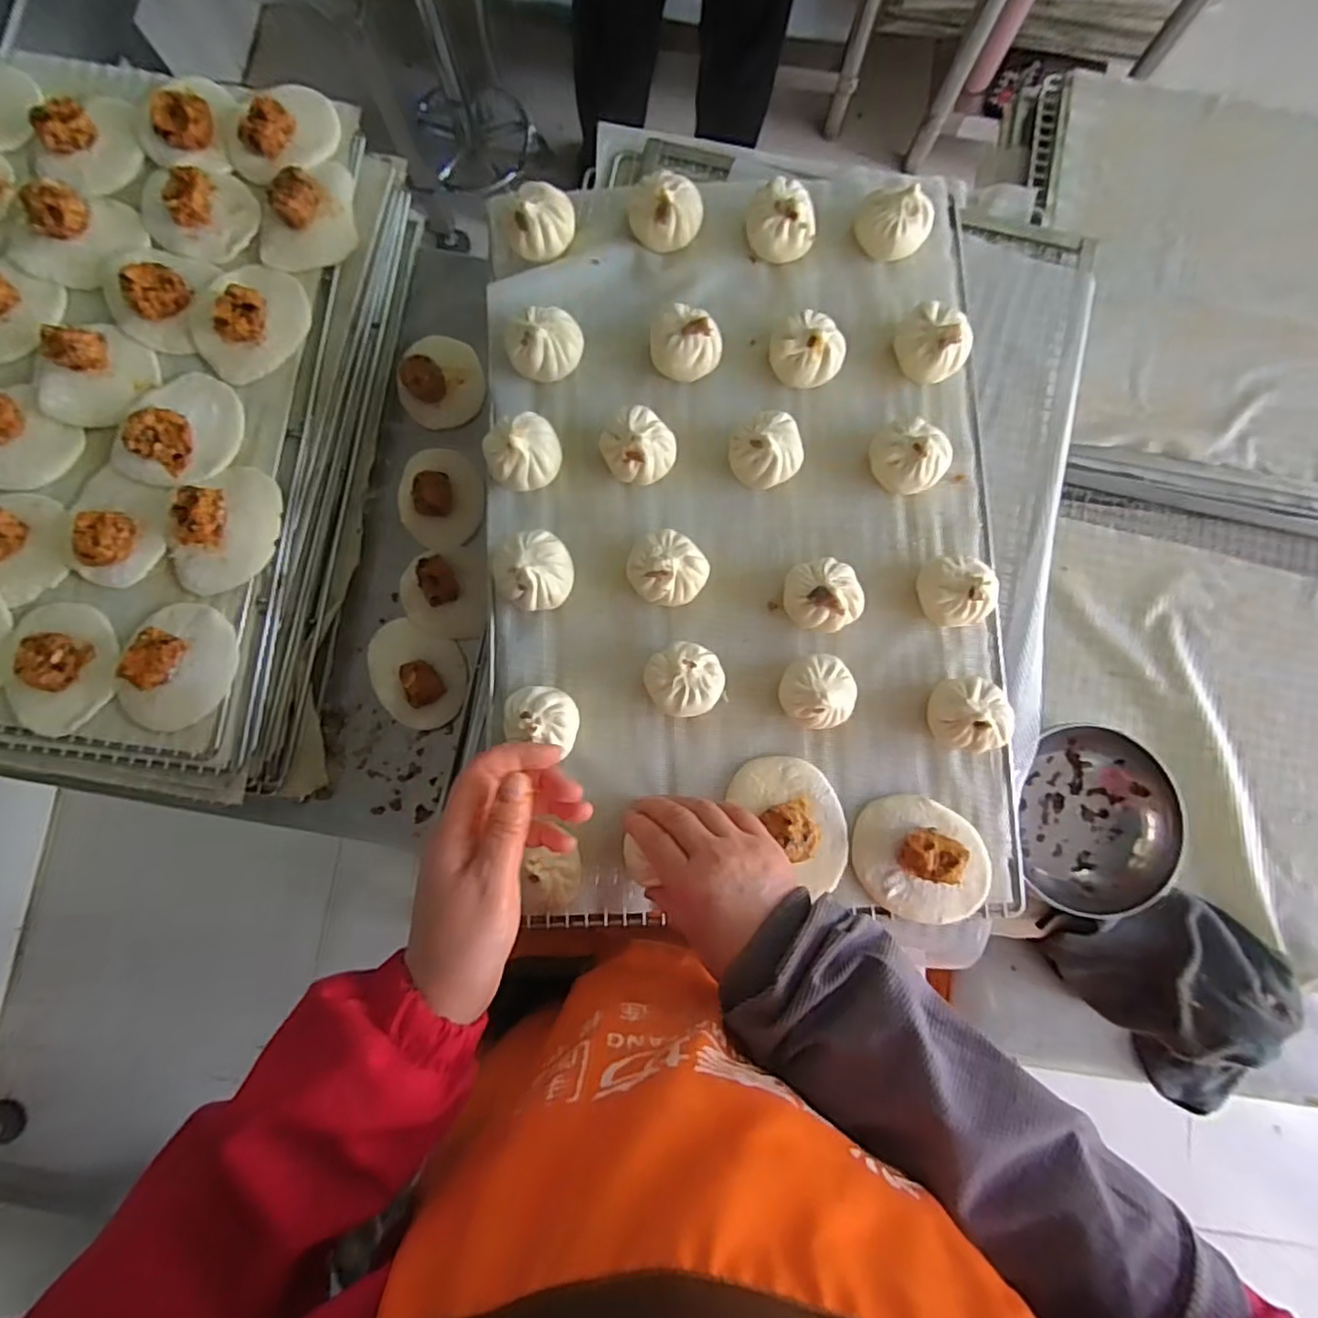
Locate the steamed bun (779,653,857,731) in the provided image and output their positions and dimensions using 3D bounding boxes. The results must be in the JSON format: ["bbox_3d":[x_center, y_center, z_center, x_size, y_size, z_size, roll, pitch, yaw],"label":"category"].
[{"bbox_3d":[0.117,0.024,0.460,0.055,0.041,0.053,2,83,-1],"label":"steamed bun"}]

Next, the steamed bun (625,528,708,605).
[{"bbox_3d":[0.006,-0.066,0.470,0.052,0.041,0.055,0,84,-1],"label":"steamed bun"}]

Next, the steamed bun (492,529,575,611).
[{"bbox_3d":[-0.091,-0.063,0.467,0.055,0.041,0.055,0,84,-1],"label":"steamed bun"}]

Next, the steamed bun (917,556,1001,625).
[{"bbox_3d":[0.223,-0.051,0.470,0.052,0.043,0.054,-14,84,-3],"label":"steamed bun"}]

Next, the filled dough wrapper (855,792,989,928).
[{"bbox_3d":[0.194,0.146,0.451,0.099,0.037,0.083,15,83,1],"label":"filled dough wrapper"}]

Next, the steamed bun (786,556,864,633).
[{"bbox_3d":[0.123,-0.047,0.468,0.056,0.043,0.054,-13,84,-3],"label":"steamed bun"}]

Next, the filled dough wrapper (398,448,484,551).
[{"bbox_3d":[-0.218,-0.161,0.620,0.080,0.035,0.109,-5,84,-2],"label":"filled dough wrapper"}]

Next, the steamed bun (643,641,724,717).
[{"bbox_3d":[0.019,0.016,0.461,0.053,0.042,0.051,0,84,-1],"label":"steamed bun"}]

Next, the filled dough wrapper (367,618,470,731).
[{"bbox_3d":[-0.233,0.015,0.597,0.100,0.026,0.087,23,84,1],"label":"filled dough wrapper"}]

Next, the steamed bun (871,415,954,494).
[{"bbox_3d":[0.191,-0.153,0.482,0.051,0.042,0.054,0,84,-1],"label":"steamed bun"}]

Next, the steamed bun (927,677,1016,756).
[{"bbox_3d":[0.228,0.040,0.457,0.052,0.033,0.052,-1,84,-1],"label":"steamed bun"}]

